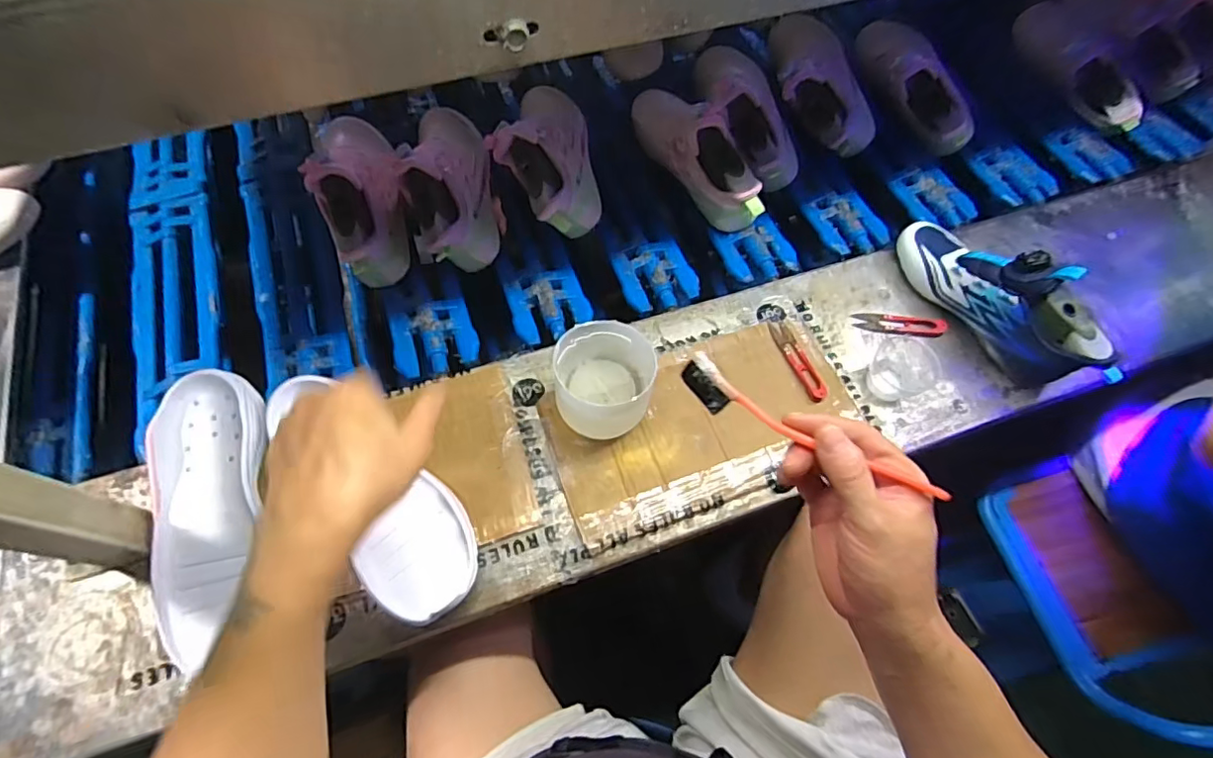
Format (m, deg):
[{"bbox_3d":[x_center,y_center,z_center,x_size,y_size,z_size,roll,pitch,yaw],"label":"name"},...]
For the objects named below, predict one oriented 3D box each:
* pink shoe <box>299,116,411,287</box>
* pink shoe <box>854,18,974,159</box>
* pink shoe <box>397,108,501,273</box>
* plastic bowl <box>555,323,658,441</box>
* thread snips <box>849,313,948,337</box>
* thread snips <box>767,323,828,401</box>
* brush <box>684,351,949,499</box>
[{"bbox_3d":[-0.295,-0.233,0.668,0.097,0.115,0.278,-20,67,-12],"label":"pink shoe"},{"bbox_3d":[0.443,-0.437,0.810,0.079,0.074,0.263,-16,66,-10],"label":"pink shoe"},{"bbox_3d":[-0.198,-0.251,0.694,0.104,0.096,0.275,-9,65,-7],"label":"pink shoe"},{"bbox_3d":[-0.003,0.003,0.541,0.089,0.086,0.093,1,64,-2],"label":"plastic bowl"},{"bbox_3d":[0.336,-0.062,0.635,0.101,0.011,0.025,8,64,1],"label":"thread snips"},{"bbox_3d":[0.208,-0.020,0.604,0.023,0.010,0.100,-18,66,-11],"label":"thread snips"},{"bbox_3d":[0.124,0.035,0.346,0.170,0.019,0.024,29,66,11],"label":"brush"}]

